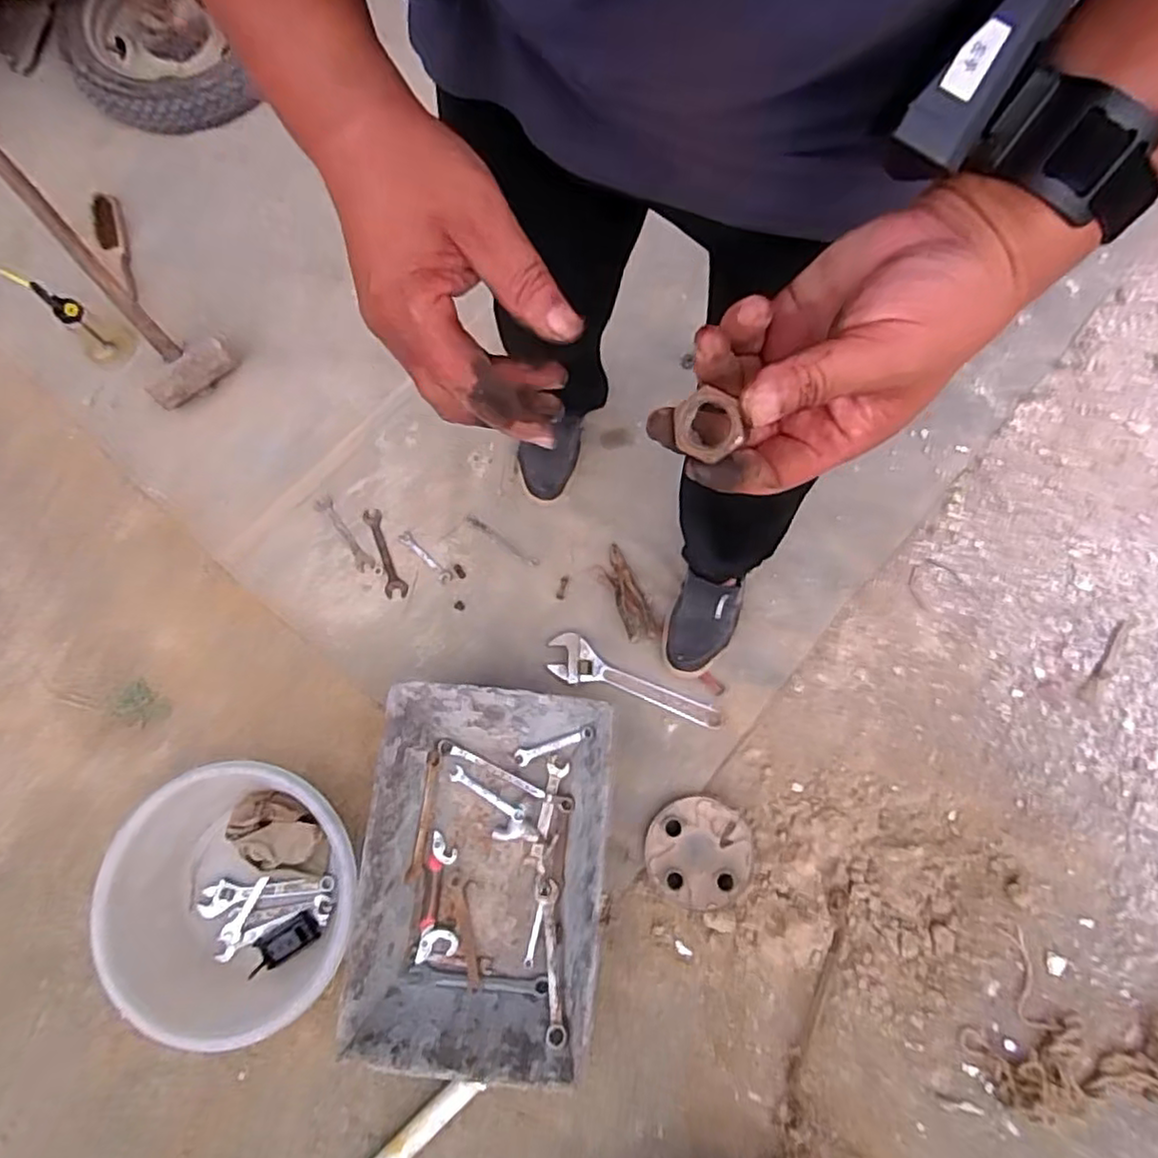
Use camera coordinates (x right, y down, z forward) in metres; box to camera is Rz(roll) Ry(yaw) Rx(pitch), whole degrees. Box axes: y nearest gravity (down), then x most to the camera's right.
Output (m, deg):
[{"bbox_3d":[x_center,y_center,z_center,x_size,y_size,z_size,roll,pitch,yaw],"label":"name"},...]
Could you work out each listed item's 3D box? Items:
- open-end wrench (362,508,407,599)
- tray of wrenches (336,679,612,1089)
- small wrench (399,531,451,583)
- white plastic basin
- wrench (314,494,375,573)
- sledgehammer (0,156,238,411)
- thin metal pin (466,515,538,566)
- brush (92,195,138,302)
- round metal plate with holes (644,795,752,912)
[{"bbox_3d":[-0.317,-0.042,1.092,0.035,0.004,0.154,-18,82,-4],"label":"open-end wrench"},{"bbox_3d":[-0.125,0.393,0.917,0.312,0.107,0.467,4,74,3],"label":"tray of wrenches"},{"bbox_3d":[-0.249,-0.034,1.083,0.109,0.011,0.021,42,79,13],"label":"small wrench"},{"bbox_3d":[-0.457,0.429,0.913,0.321,0.113,0.326,-1,74,2],"label":"white plastic basin"},{"bbox_3d":[-0.387,-0.075,1.102,0.031,0.004,0.138,-37,87,-8],"label":"wrench"},{"bbox_3d":[-0.877,-0.681,0.856,0.150,1.053,0.097,-39,40,-9],"label":"sledgehammer"},{"bbox_3d":[-0.126,-0.063,1.095,0.142,0.006,0.014,34,78,11],"label":"thin metal pin"},{"bbox_3d":[-0.859,-0.613,1.231,0.050,0.024,0.240,-21,75,-4],"label":"brush"},{"bbox_3d":[0.169,0.389,0.954,0.142,0.031,0.144,-1,74,2],"label":"round metal plate with holes"}]

